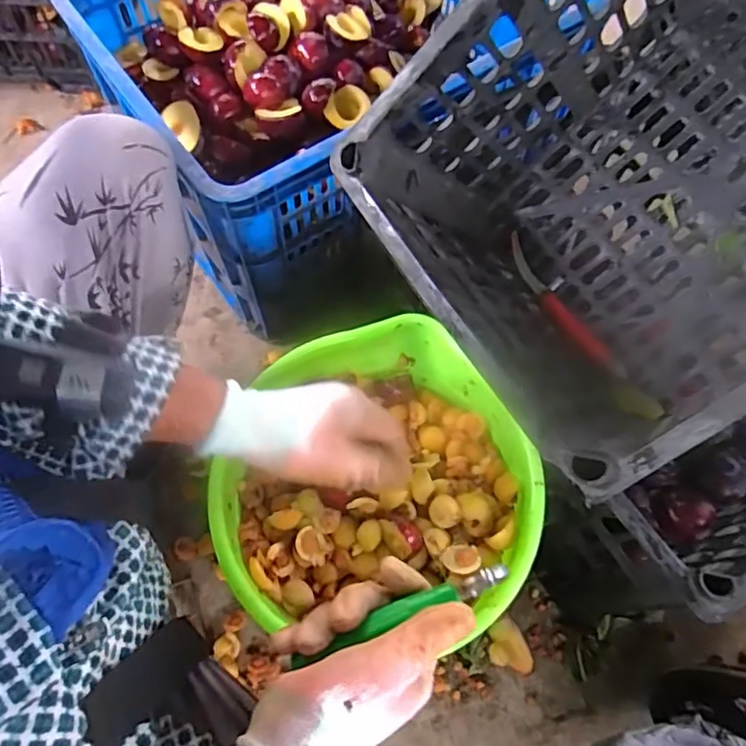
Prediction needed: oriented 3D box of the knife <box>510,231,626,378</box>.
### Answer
[{"bbox_3d":[0.205,-0.073,0.642,0.026,0.012,0.198,-28,71,-13],"label":"knife"}]

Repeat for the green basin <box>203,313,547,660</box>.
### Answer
[{"bbox_3d":[0.001,0.097,0.505,0.258,0.083,0.251,1,67,-2],"label":"green basin"}]

